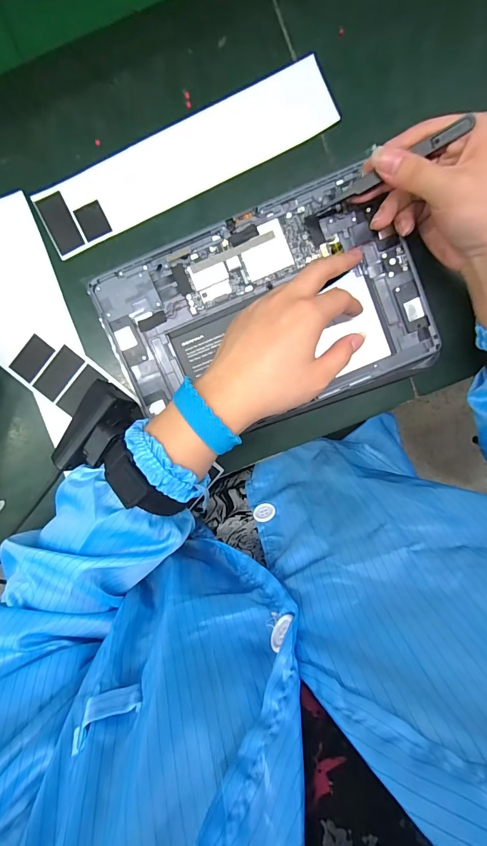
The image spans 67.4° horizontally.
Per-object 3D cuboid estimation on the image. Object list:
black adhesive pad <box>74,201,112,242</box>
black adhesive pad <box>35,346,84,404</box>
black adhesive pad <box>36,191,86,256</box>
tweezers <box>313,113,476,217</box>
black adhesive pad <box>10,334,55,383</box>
[{"bbox_3d":[-0.133,-0.179,0.322,0.023,0.004,0.029,-25,95,2],"label":"black adhesive pad"},{"bbox_3d":[-0.171,-0.046,0.337,0.024,0.004,0.048,39,96,-6],"label":"black adhesive pad"},{"bbox_3d":[-0.162,-0.177,0.323,0.023,0.004,0.049,-24,95,2],"label":"black adhesive pad"},{"bbox_3d":[0.104,-0.183,0.270,0.109,0.015,0.010,-18,99,26],"label":"tweezers"},{"bbox_3d":[-0.194,-0.059,0.336,0.025,0.004,0.039,40,96,-6],"label":"black adhesive pad"}]

